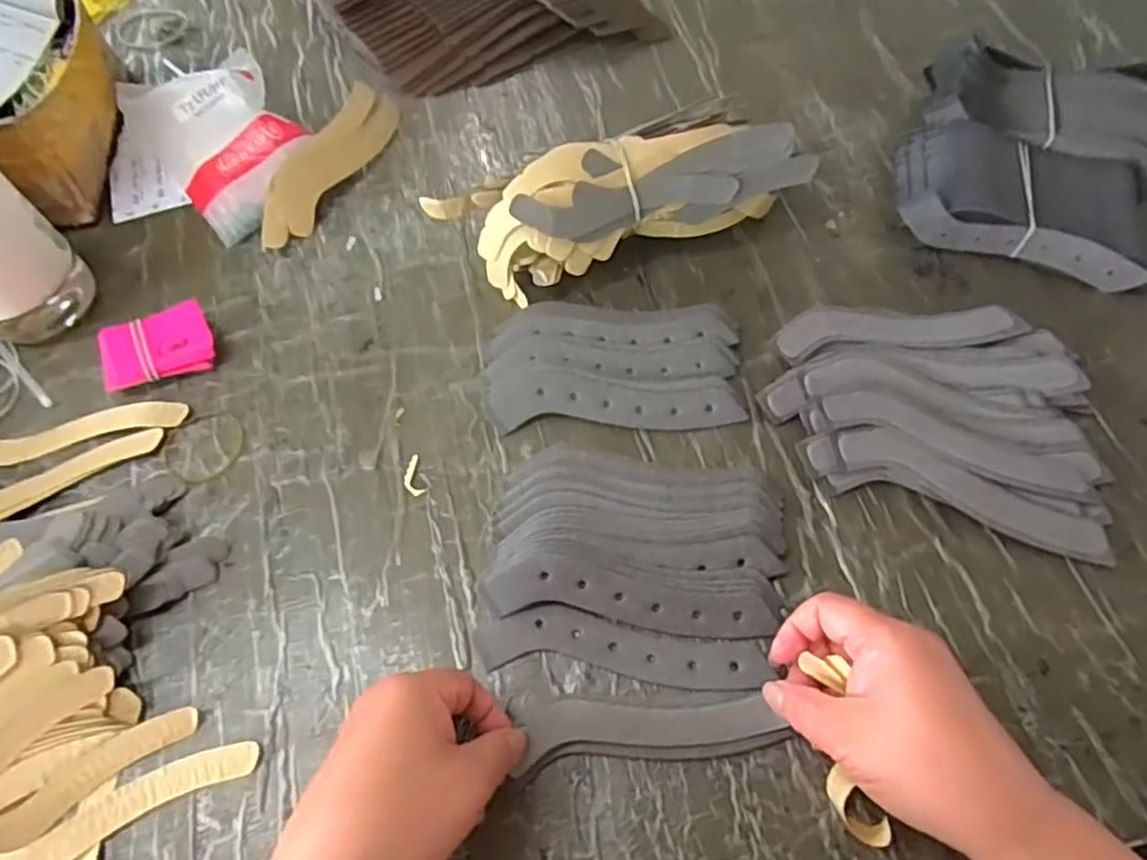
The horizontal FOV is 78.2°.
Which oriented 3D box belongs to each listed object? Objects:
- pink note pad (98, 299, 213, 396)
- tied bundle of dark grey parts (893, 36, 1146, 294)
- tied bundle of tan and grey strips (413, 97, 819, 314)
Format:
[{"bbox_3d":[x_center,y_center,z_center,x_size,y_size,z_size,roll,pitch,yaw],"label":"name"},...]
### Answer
[{"bbox_3d":[-0.284,-0.057,0.485,0.070,0.021,0.054,-20,64,-8],"label":"pink note pad"},{"bbox_3d":[0.343,-0.208,0.521,0.182,0.042,0.212,16,65,10],"label":"tied bundle of dark grey parts"},{"bbox_3d":[0.032,-0.159,0.494,0.254,0.074,0.074,-17,64,-7],"label":"tied bundle of tan and grey strips"}]

